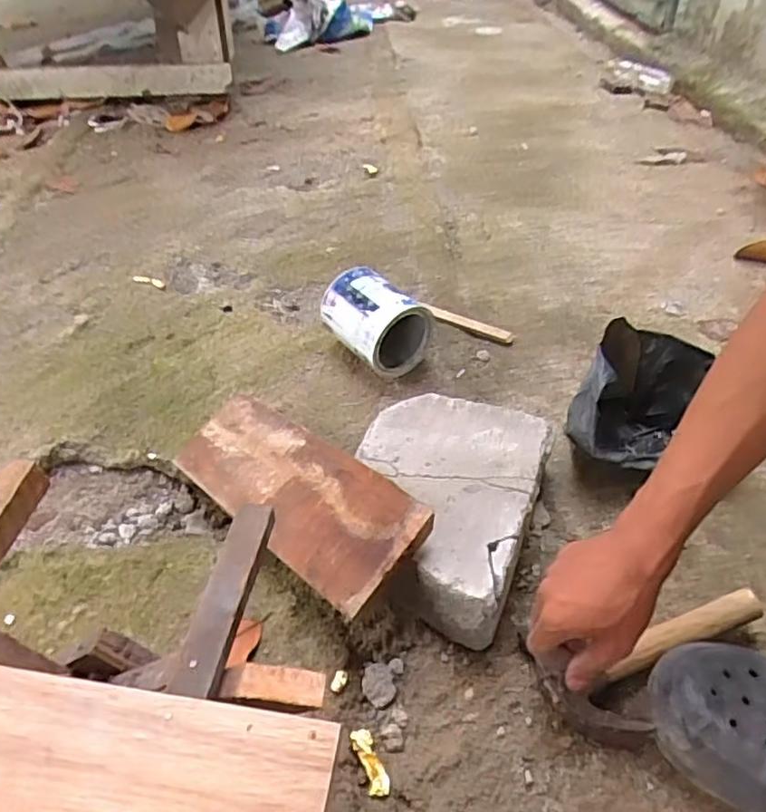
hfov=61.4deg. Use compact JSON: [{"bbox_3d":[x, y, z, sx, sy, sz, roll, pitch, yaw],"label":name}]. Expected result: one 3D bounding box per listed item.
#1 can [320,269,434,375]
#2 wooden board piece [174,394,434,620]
[{"bbox_3d":[-0.012,-0.119,0.917,0.108,0.114,0.135,-28,49,-26],"label":"can"},{"bbox_3d":[-0.100,0.080,0.678,0.346,0.013,0.120,26,67,43],"label":"wooden board piece"}]

